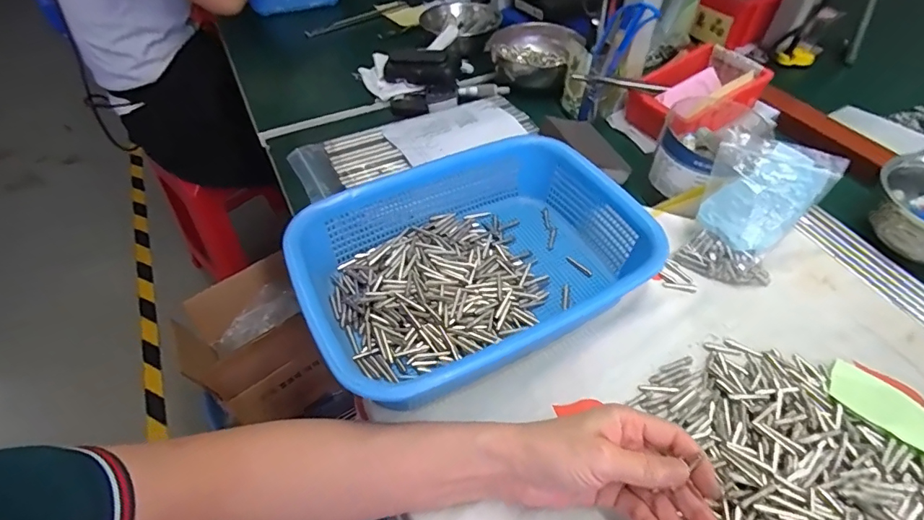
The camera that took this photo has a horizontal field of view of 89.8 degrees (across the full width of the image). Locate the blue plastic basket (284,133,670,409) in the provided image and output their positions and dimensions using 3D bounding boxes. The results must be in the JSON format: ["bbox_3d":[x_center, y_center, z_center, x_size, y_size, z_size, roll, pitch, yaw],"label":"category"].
[{"bbox_3d":[0.017,-0.001,0.411,0.275,0.072,0.205,-22,53,-17],"label":"blue plastic basket"}]

